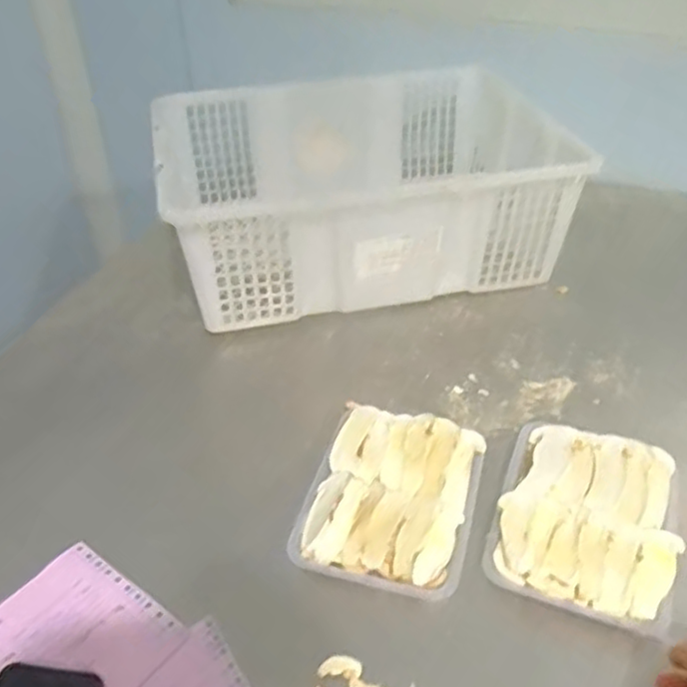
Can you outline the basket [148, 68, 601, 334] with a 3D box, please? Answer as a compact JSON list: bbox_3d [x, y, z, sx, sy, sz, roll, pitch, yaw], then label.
[{"bbox_3d":[0.022,-0.195,0.904,0.452,0.183,0.354,-11,39,-9],"label":"basket"}]

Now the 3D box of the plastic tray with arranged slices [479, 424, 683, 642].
[{"bbox_3d":[0.201,0.141,0.581,0.136,0.024,0.174,13,41,20],"label":"plastic tray with arranged slices"}]

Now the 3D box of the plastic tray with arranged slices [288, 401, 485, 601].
[{"bbox_3d":[0.041,0.128,0.599,0.135,0.030,0.164,9,40,16],"label":"plastic tray with arranged slices"}]

